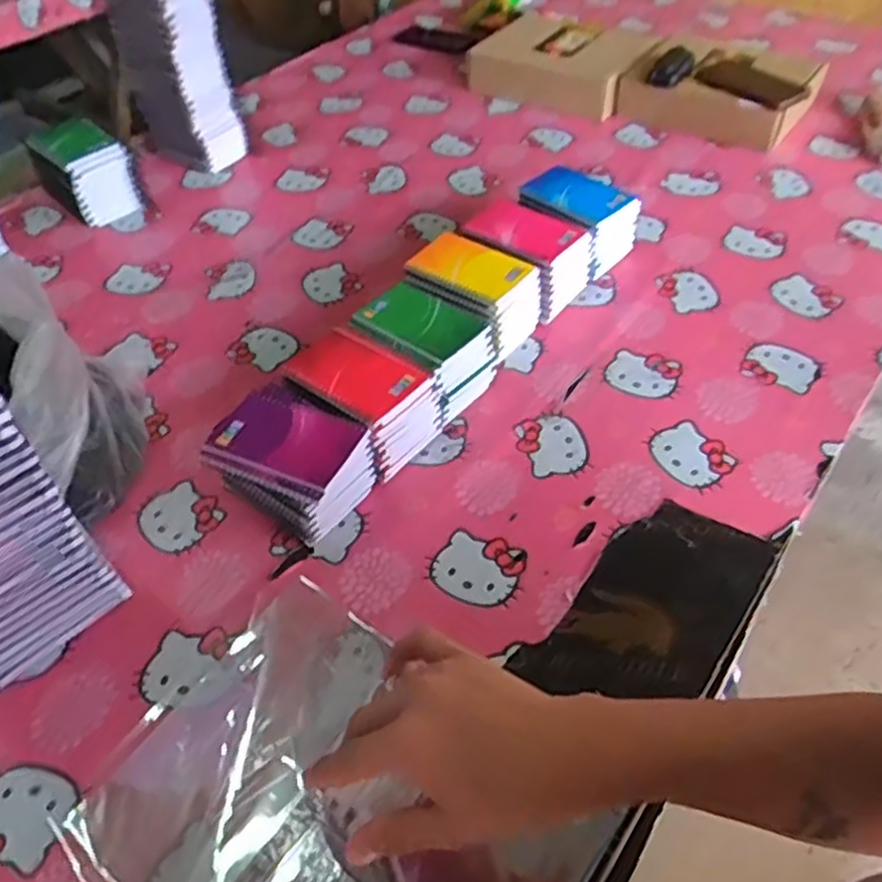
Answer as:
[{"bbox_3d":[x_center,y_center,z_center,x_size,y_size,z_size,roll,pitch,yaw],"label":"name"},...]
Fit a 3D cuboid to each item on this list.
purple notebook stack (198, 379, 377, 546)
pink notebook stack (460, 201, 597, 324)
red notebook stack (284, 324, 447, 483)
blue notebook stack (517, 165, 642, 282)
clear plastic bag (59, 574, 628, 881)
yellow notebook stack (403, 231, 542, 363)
[{"bbox_3d":[-0.137,0.021,0.703,0.136,0.096,0.111,23,53,23],"label":"purple notebook stack"},{"bbox_3d":[0.108,-0.228,0.916,0.138,0.091,0.104,28,55,27],"label":"pink notebook stack"},{"bbox_3d":[-0.081,-0.043,0.760,0.143,0.090,0.098,29,56,27],"label":"red notebook stack"},{"bbox_3d":[0.179,-0.289,0.972,0.112,0.089,0.142,-29,52,-21],"label":"blue notebook stack"},{"bbox_3d":[-0.077,0.277,0.542,0.325,0.016,0.248,29,55,24],"label":"clear plastic bag"},{"bbox_3d":[0.036,-0.167,0.872,0.138,0.088,0.105,27,55,26],"label":"yellow notebook stack"}]

